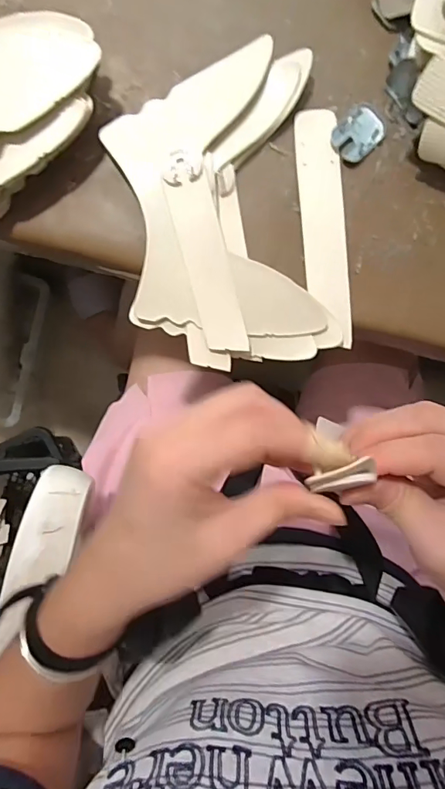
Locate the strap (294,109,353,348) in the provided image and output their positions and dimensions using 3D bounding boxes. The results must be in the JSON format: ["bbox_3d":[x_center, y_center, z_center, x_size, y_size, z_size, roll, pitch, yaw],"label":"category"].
[{"bbox_3d":[0.078,-0.126,0.357,0.033,0.004,0.170,-6,95,0],"label":"strap"}]

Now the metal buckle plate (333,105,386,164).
[{"bbox_3d":[0.101,-0.195,0.351,0.036,0.009,0.031,-43,94,3],"label":"metal buckle plate"}]

